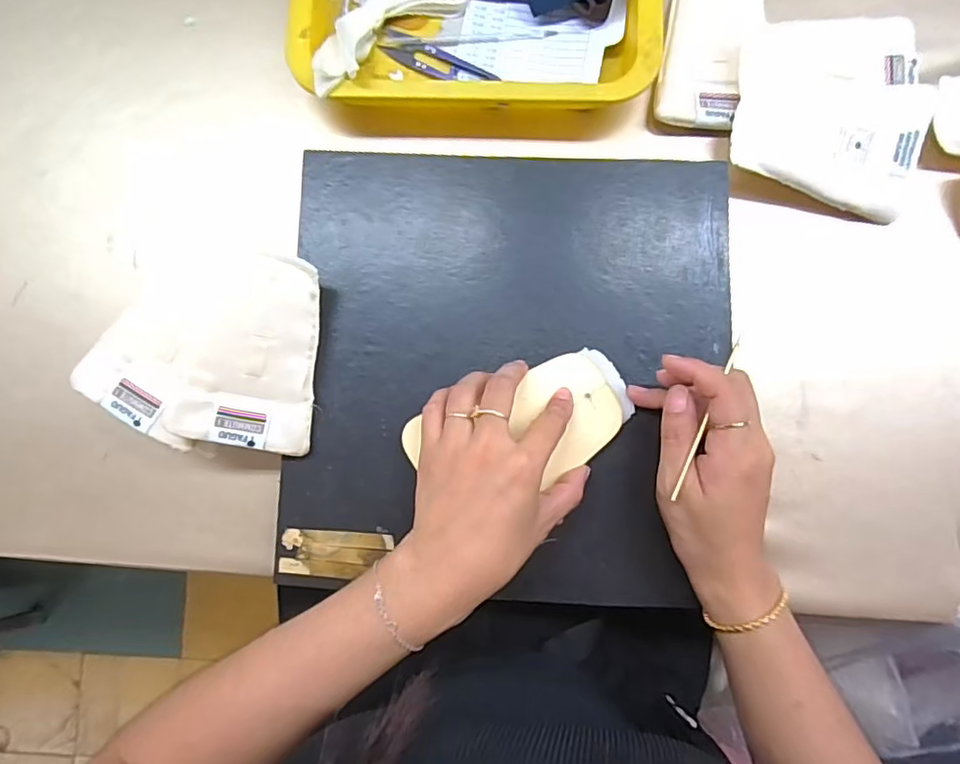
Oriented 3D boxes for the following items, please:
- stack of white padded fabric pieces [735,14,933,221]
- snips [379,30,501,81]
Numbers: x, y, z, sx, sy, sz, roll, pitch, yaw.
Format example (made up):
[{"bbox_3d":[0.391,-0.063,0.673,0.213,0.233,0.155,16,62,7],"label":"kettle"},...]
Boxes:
[{"bbox_3d":[0.247,-0.194,0.398,0.130,0.024,0.139,9,87,3],"label":"stack of white padded fabric pieces"},{"bbox_3d":[-0.031,-0.236,0.419,0.091,0.005,0.023,26,88,3],"label":"snips"}]

